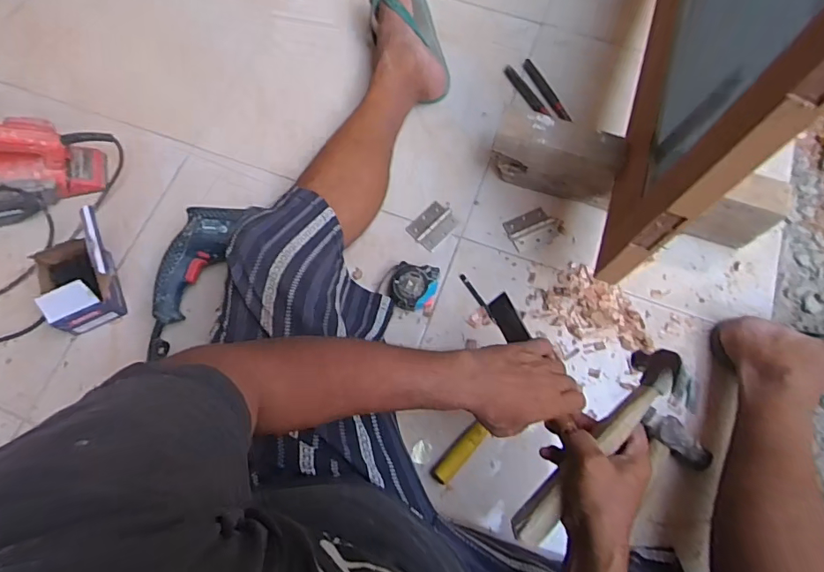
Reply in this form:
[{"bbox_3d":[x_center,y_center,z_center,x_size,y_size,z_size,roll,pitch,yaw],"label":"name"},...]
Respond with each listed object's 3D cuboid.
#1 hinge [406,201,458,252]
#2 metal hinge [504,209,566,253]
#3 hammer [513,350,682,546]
[{"bbox_3d":[0.035,-0.100,0.814,0.060,0.008,0.075,43,76,13],"label":"hinge"},{"bbox_3d":[0.202,-0.094,0.812,0.087,0.007,0.062,-21,72,-8],"label":"metal hinge"},{"bbox_3d":[0.195,0.169,0.524,0.031,0.075,0.248,40,89,12],"label":"hammer"}]

